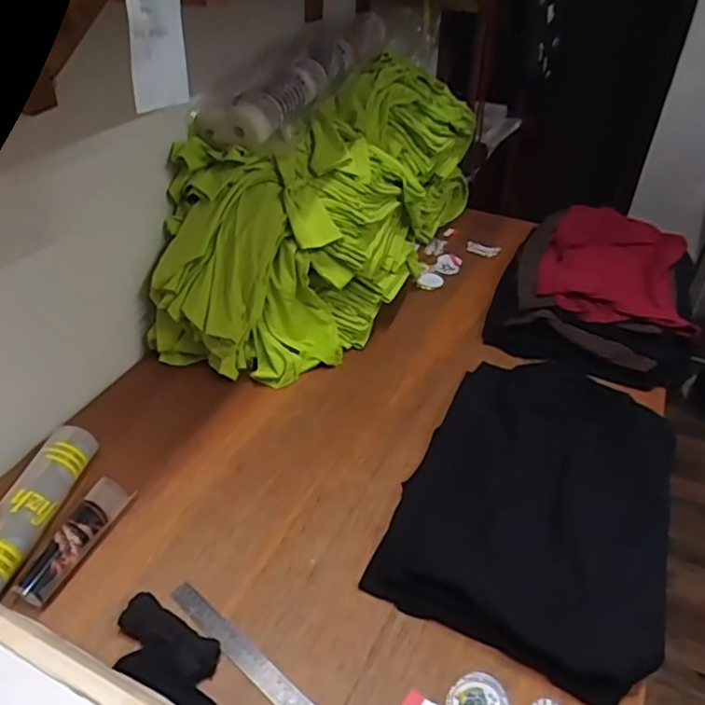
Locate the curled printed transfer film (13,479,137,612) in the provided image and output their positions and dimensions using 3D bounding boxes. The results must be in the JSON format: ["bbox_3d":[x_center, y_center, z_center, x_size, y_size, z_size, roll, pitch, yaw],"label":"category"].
[{"bbox_3d":[-0.362,0.242,0.799,0.055,0.041,0.183,15,40,14],"label":"curled printed transfer film"}]

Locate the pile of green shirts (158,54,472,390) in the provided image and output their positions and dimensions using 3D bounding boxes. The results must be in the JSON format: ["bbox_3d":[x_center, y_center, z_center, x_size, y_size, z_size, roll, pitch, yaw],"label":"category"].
[{"bbox_3d":[-0.031,-0.310,1.258,0.351,0.361,0.829,20,41,20],"label":"pile of green shirts"}]

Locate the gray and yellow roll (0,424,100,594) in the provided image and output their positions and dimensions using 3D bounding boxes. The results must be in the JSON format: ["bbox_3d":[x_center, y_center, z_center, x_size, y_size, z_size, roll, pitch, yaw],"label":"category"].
[{"bbox_3d":[-0.434,0.210,0.828,0.071,0.057,0.262,6,38,3],"label":"gray and yellow roll"}]

